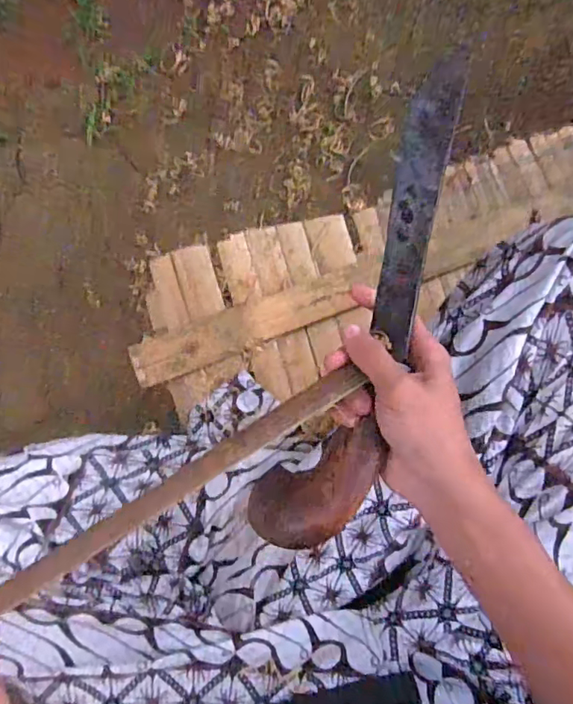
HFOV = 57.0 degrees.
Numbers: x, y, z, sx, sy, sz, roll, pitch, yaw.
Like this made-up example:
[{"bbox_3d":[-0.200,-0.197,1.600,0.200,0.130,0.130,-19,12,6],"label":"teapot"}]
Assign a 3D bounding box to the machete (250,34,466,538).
[{"bbox_3d":[0.066,-0.049,0.368,0.064,0.033,0.369,19,77,6],"label":"machete"}]

